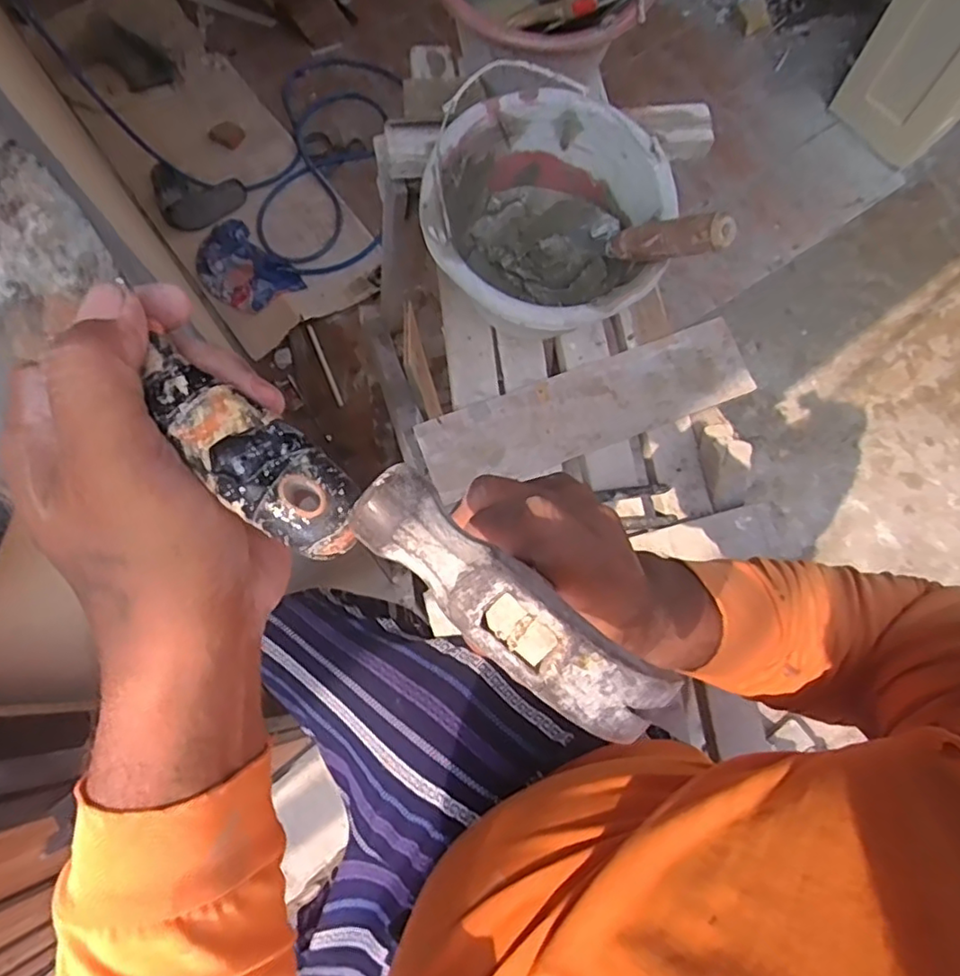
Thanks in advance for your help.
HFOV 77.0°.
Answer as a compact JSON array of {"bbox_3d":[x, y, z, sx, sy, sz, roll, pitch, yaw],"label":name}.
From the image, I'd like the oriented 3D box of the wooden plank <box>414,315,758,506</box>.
[{"bbox_3d":[0.123,-0.095,0.702,0.389,0.020,0.098,-20,74,-6],"label":"wooden plank"}]

